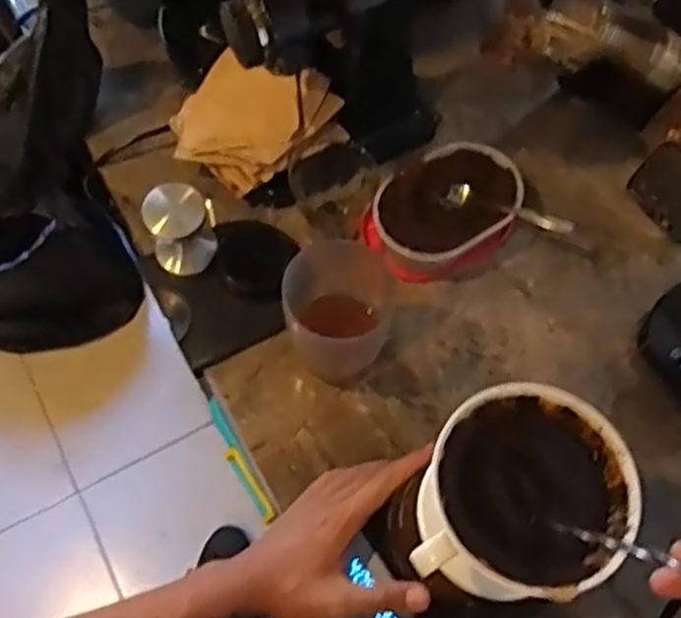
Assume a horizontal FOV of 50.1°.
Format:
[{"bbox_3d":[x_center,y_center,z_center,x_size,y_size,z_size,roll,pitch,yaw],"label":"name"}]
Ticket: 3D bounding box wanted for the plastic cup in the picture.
[{"bbox_3d":[-0.001,0.001,0.605,0.085,0.103,0.082,1,64,-2],"label":"plastic cup"}]

